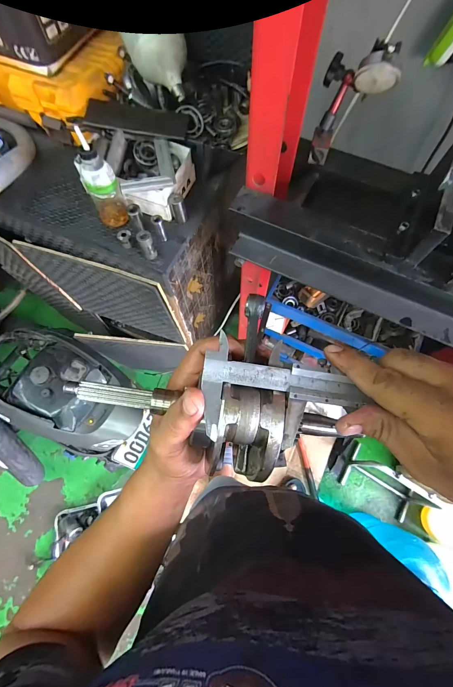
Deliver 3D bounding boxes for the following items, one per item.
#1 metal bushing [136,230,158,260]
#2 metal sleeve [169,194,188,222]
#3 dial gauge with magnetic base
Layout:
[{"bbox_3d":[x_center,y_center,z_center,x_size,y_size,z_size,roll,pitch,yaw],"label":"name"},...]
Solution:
[{"bbox_3d":[-0.156,-0.194,0.577,0.027,0.057,0.026,-23,71,-7],"label":"metal bushing"},{"bbox_3d":[-0.100,-0.284,0.616,0.028,0.052,0.028,-8,70,-2],"label":"metal sleeve"},{"bbox_3d":[0.165,-0.342,0.402,0.051,0.179,0.102,-27,102,-8],"label":"dial gauge with magnetic base"}]

